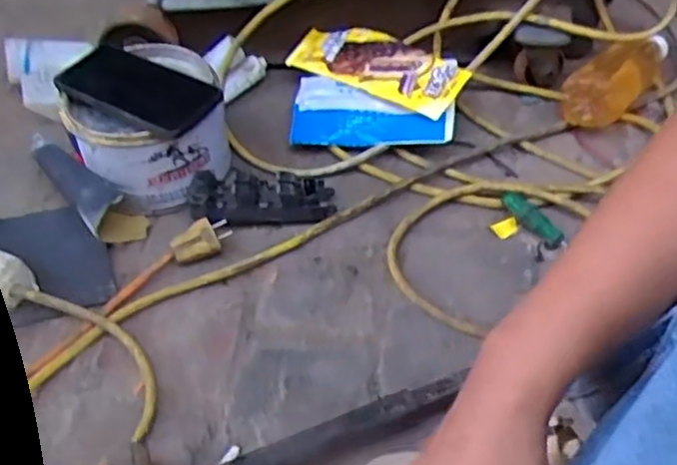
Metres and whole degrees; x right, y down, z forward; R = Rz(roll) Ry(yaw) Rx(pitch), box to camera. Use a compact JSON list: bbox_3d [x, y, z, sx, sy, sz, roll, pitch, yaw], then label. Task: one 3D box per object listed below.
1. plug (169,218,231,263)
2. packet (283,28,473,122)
[{"bbox_3d":[-0.130,0.007,0.655,0.055,0.020,0.034,-17,85,-13],"label":"plug"},{"bbox_3d":[0.042,-0.188,0.771,0.200,0.030,0.076,26,53,22],"label":"packet"}]

